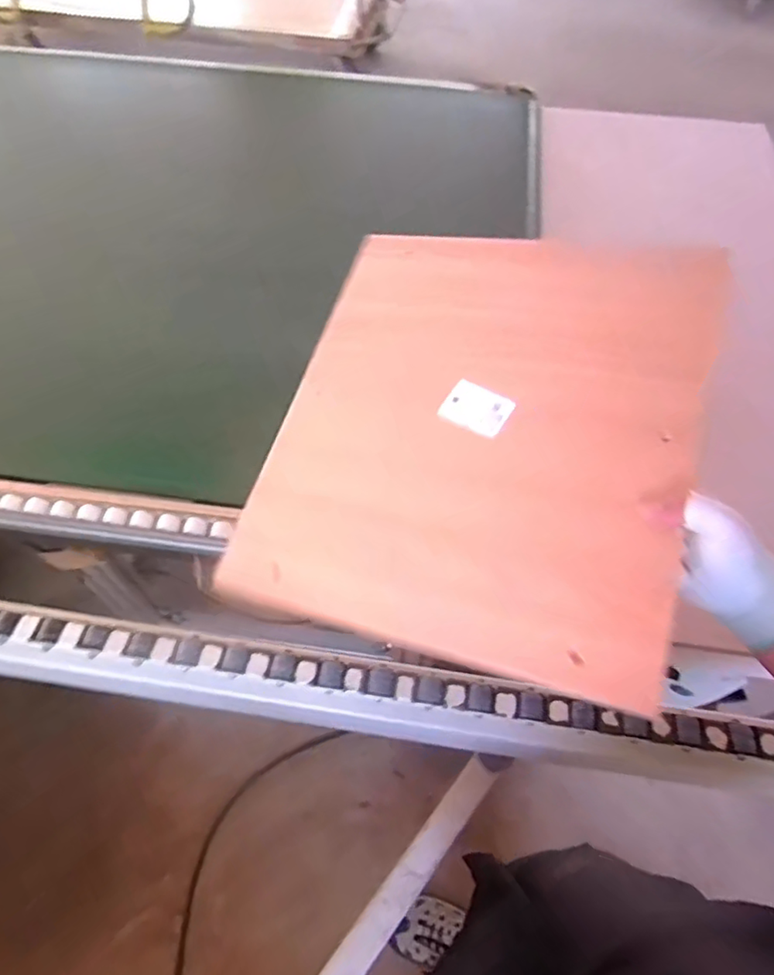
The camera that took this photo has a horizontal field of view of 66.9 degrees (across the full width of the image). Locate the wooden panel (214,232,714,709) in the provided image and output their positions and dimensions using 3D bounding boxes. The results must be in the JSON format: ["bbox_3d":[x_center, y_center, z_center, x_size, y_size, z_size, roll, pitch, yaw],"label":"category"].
[{"bbox_3d":[0.078,-0.064,0.523,0.359,0.022,0.408,11,68,21],"label":"wooden panel"}]

